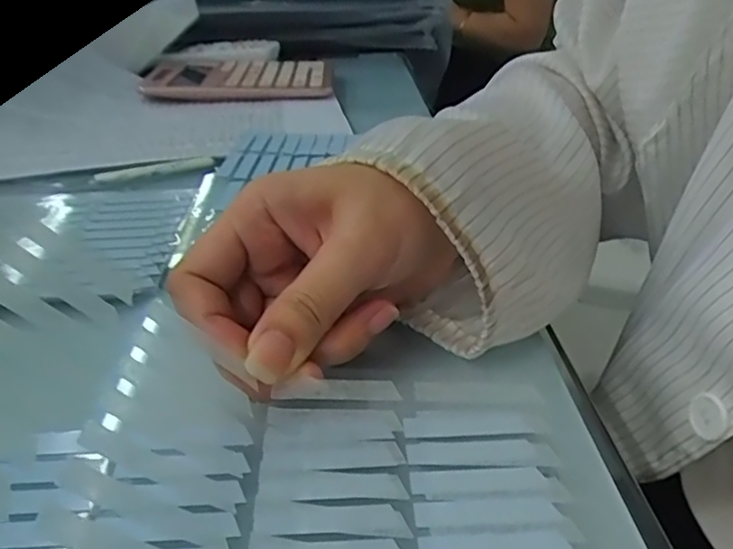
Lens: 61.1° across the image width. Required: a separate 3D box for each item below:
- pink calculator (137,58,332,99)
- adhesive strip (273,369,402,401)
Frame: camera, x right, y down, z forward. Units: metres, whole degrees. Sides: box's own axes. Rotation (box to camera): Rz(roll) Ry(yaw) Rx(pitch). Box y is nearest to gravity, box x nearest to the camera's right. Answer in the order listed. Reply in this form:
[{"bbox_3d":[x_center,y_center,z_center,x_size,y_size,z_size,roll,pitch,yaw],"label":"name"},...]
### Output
[{"bbox_3d":[-0.132,-0.206,0.643,0.207,0.027,0.124,1,31,4],"label":"pink calculator"},{"bbox_3d":[-0.010,0.037,0.203,0.040,0.004,0.009,2,30,-3],"label":"adhesive strip"}]

